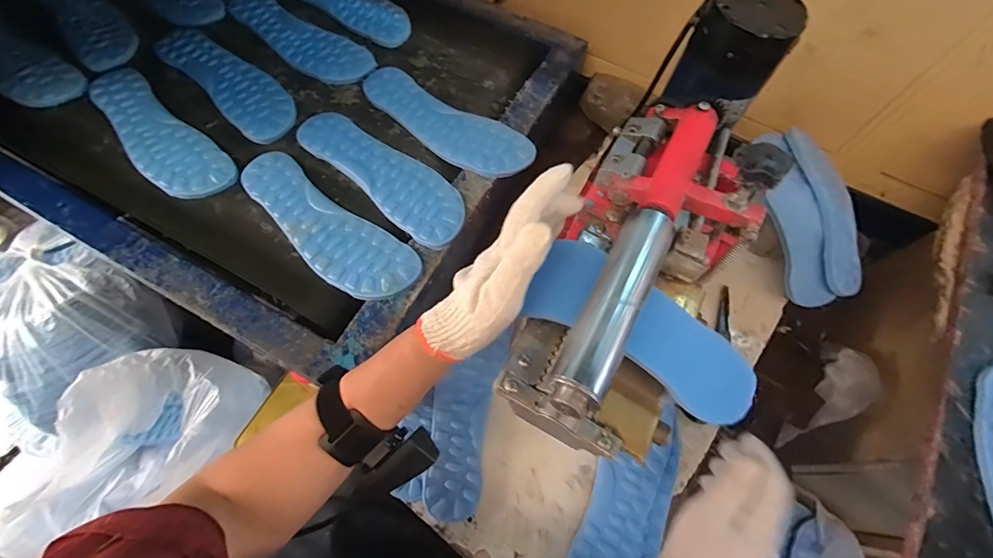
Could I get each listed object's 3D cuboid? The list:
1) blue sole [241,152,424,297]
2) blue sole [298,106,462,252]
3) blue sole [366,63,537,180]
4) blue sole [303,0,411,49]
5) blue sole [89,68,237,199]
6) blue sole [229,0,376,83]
[{"bbox_3d":[-0.195,-0.058,0.483,0.245,0.015,0.080,36,69,13],"label":"blue sole"},{"bbox_3d":[-0.136,-0.132,0.513,0.251,0.011,0.080,39,70,14],"label":"blue sole"},{"bbox_3d":[-0.070,-0.203,0.556,0.252,0.015,0.080,33,69,12],"label":"blue sole"},{"bbox_3d":[-0.234,-0.425,0.656,0.237,0.021,0.082,30,68,10],"label":"blue sole"},{"bbox_3d":[-0.422,-0.180,0.529,0.252,0.016,0.079,39,70,14],"label":"blue sole"},{"bbox_3d":[-0.286,-0.346,0.614,0.253,0.010,0.080,32,68,11],"label":"blue sole"}]

